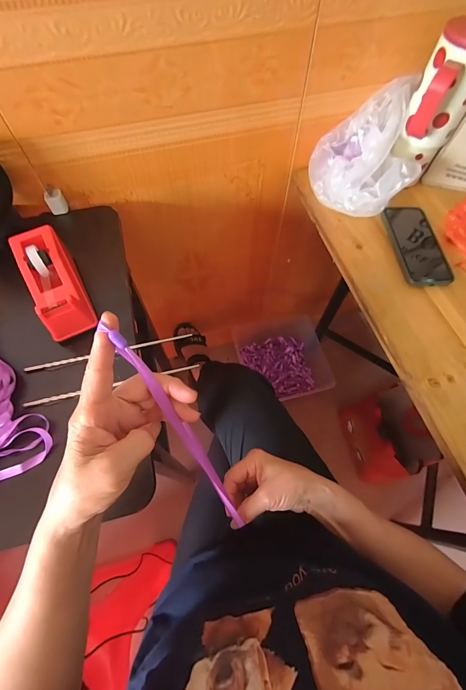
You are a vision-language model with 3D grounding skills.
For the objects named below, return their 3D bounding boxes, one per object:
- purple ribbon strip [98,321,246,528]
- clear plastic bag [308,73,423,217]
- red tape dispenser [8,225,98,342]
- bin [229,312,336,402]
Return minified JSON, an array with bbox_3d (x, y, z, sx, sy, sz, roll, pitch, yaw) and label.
[{"bbox_3d":[-0.045,0.092,0.300,0.012,0.246,0.017,-34,32,-17],"label":"purple ribbon strip"},{"bbox_3d":[0.222,-0.326,0.525,0.151,0.115,0.225,1,64,0],"label":"clear plastic bag"},{"bbox_3d":[-0.247,-0.085,0.425,0.062,0.071,0.159,-26,67,-12],"label":"red tape dispenser"},{"bbox_3d":[0.174,0.050,1.151,0.302,0.124,0.303,-11,65,-5],"label":"bin"}]

